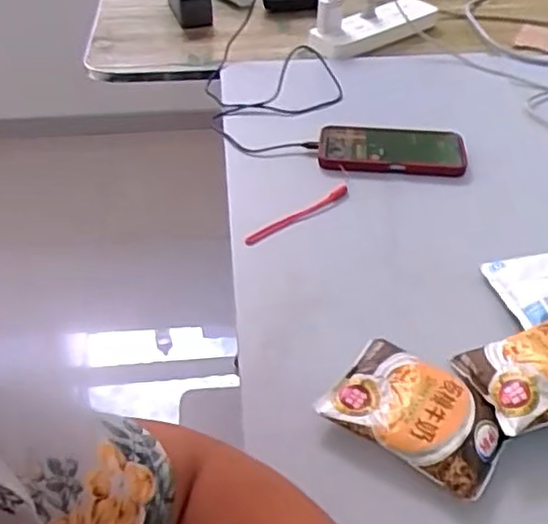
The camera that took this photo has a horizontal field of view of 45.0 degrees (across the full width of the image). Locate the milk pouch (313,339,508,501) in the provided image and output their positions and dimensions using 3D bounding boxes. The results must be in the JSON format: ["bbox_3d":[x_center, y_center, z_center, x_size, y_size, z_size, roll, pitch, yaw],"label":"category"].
[{"bbox_3d":[0.106,0.109,0.485,0.124,0.023,0.085,26,48,25],"label":"milk pouch"}]

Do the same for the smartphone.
[{"bbox_3d":[0.137,-0.131,0.772,0.165,0.012,0.087,6,42,6],"label":"smartphone"}]

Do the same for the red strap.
[{"bbox_3d":[0.027,-0.049,0.687,0.135,0.005,0.013,-29,50,-29],"label":"red strap"}]

